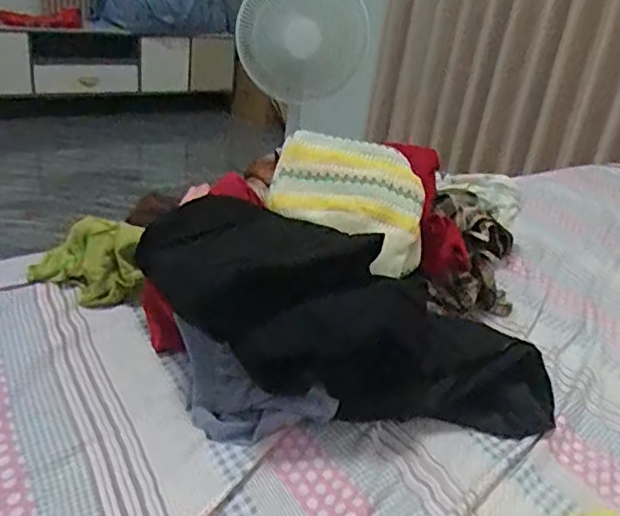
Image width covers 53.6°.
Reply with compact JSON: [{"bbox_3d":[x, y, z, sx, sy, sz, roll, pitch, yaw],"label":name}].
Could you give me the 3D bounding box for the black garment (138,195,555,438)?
[{"bbox_3d":[0.028,0.067,0.661,0.500,0.151,0.233,27,30,8],"label":"black garment"}]

